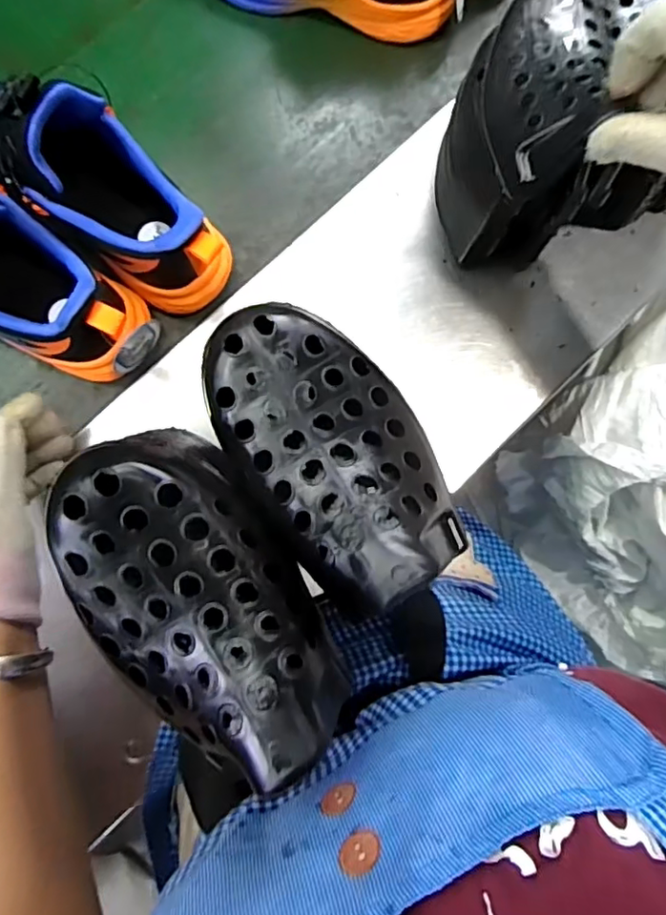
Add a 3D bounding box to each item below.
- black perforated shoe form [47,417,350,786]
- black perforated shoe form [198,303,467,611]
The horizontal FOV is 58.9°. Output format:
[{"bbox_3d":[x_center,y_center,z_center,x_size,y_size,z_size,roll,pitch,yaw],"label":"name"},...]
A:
[{"bbox_3d":[-0.052,0.055,0.226,0.080,0.040,0.135,-37,90,-7],"label":"black perforated shoe form"},{"bbox_3d":[0.000,-0.008,0.246,0.077,0.045,0.130,-31,89,-7],"label":"black perforated shoe form"}]

